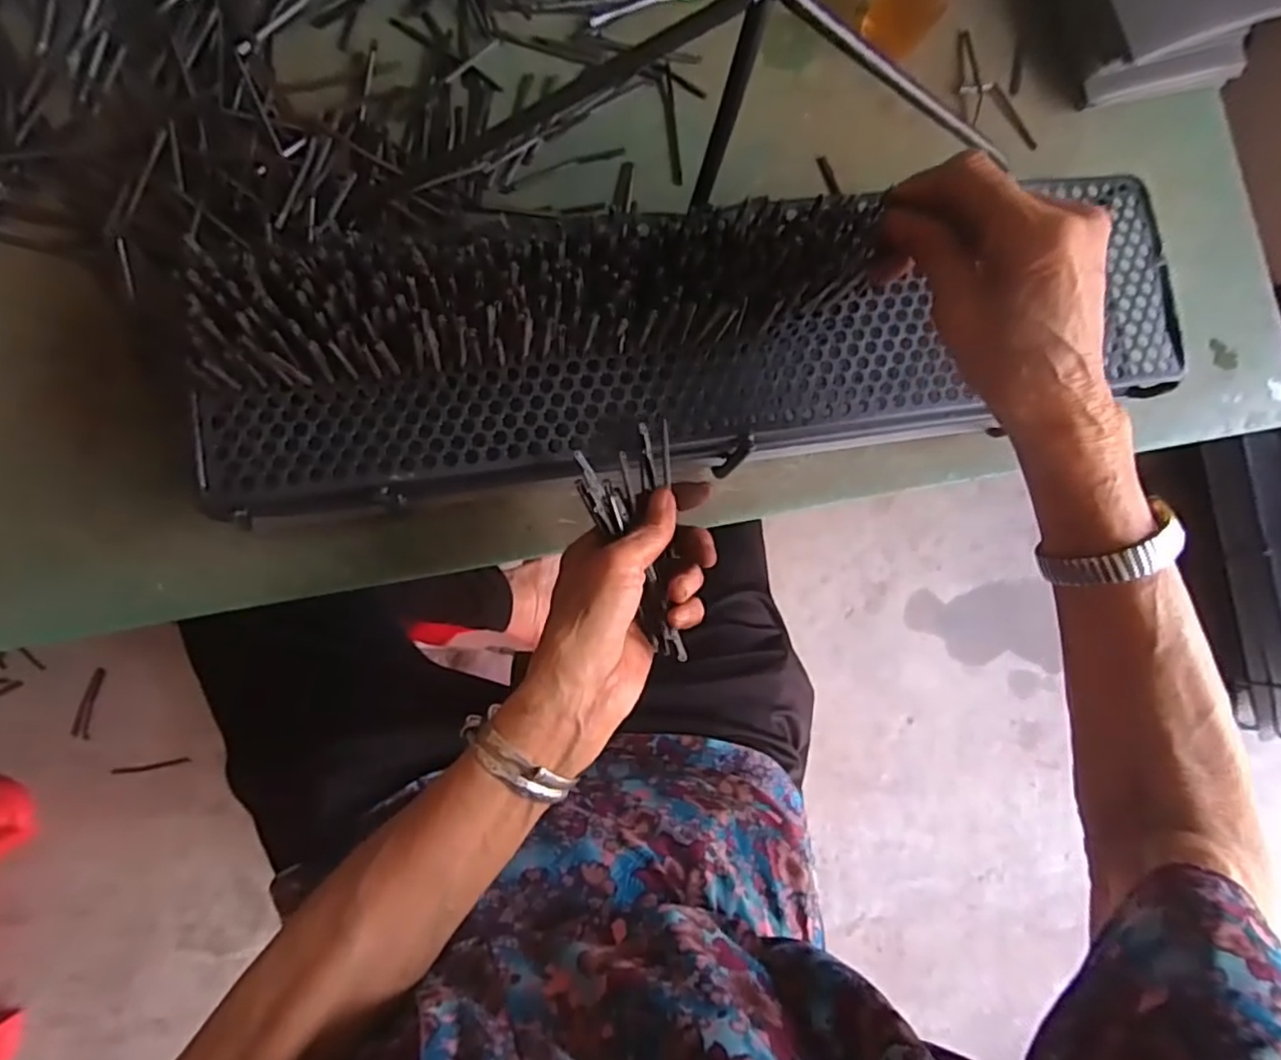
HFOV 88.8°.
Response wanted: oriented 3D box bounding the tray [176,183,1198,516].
[{"bbox_3d":[0.054,-0.115,0.389,0.587,0.042,0.144,-9,104,-8],"label":"tray"}]

